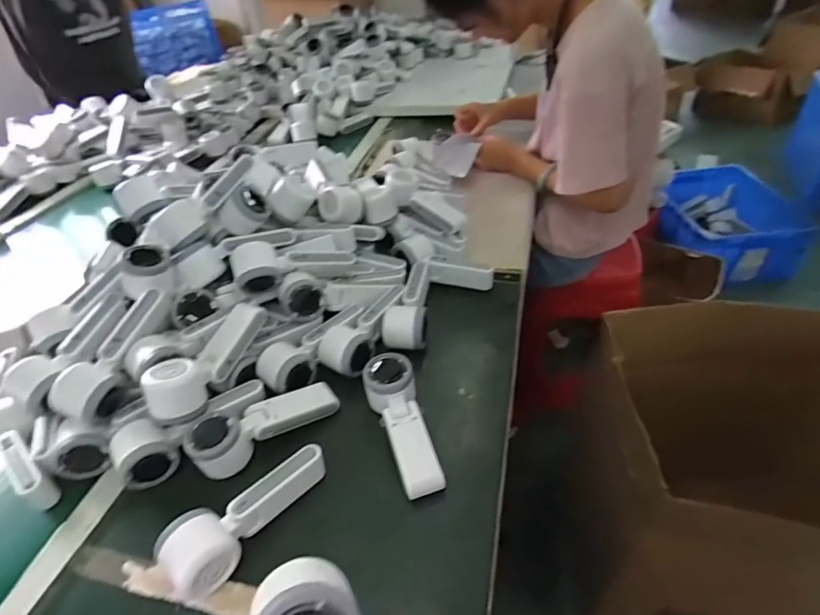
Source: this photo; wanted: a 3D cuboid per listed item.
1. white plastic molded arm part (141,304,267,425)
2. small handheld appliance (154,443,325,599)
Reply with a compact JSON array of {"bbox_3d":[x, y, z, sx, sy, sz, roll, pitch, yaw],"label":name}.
[{"bbox_3d":[-0.236,0.065,0.560,0.051,0.055,0.165,14,45,22],"label":"white plastic molded arm part"},{"bbox_3d":[-0.157,0.201,0.468,0.167,0.048,0.062,-35,49,-29],"label":"small handheld appliance"}]

